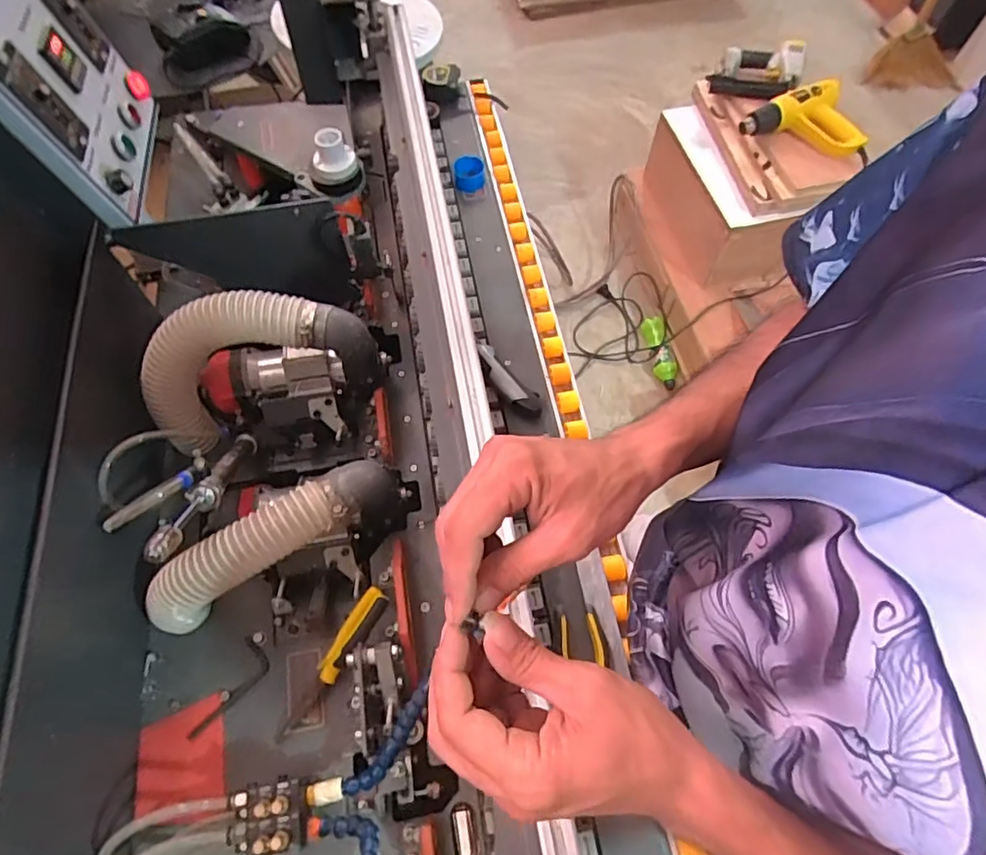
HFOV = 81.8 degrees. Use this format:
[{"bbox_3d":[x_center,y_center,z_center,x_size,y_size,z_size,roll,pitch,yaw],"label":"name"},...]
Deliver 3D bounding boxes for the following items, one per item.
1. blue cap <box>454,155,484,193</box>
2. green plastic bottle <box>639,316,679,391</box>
[{"bbox_3d":[-0.039,-0.414,0.931,0.047,0.032,0.051,0,64,0],"label":"blue cap"},{"bbox_3d":[0.477,-0.223,1.628,0.068,0.079,0.221,-5,64,-2],"label":"green plastic bottle"}]

